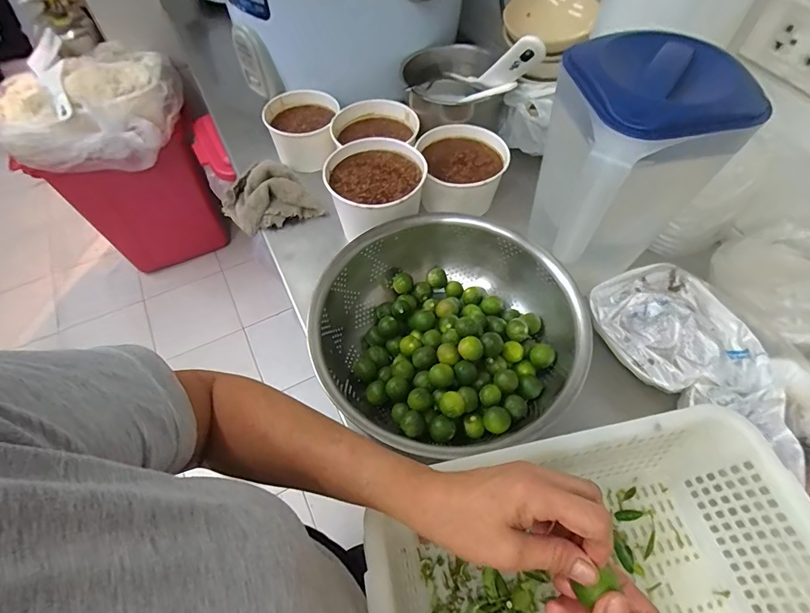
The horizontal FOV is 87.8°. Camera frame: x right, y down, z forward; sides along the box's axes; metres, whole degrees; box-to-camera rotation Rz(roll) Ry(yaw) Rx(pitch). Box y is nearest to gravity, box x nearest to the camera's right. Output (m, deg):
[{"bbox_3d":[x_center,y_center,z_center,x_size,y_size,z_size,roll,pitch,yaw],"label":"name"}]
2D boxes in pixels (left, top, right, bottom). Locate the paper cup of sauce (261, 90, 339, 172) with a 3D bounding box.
[{"bbox_3d":[-0.175,-0.306,0.729,0.114,0.076,0.116,0,57,1],"label":"paper cup of sauce"}]

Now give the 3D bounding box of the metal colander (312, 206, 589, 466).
[{"bbox_3d":[0.046,0.022,0.495,0.276,0.084,0.261,4,57,4],"label":"metal colander"}]

